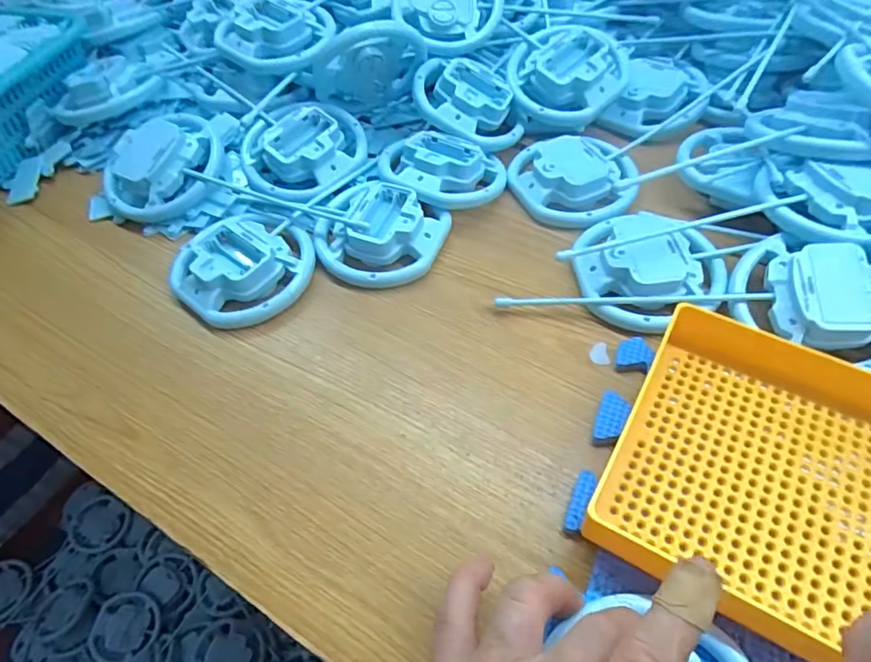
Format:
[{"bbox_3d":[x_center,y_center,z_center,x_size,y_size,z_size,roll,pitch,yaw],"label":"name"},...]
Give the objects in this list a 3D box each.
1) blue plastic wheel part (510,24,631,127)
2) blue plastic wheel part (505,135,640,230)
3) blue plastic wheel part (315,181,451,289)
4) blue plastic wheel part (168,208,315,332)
[{"bbox_3d":[0.119,-0.235,0.486,0.102,0.035,0.104,9,77,13],"label":"blue plastic wheel part"},{"bbox_3d":[0.112,-0.125,0.440,0.101,0.025,0.086,10,55,10],"label":"blue plastic wheel part"},{"bbox_3d":[-0.045,-0.075,0.410,0.098,0.024,0.085,13,55,12],"label":"blue plastic wheel part"},{"bbox_3d":[-0.143,-0.050,0.399,0.096,0.026,0.093,-1,54,2],"label":"blue plastic wheel part"}]

